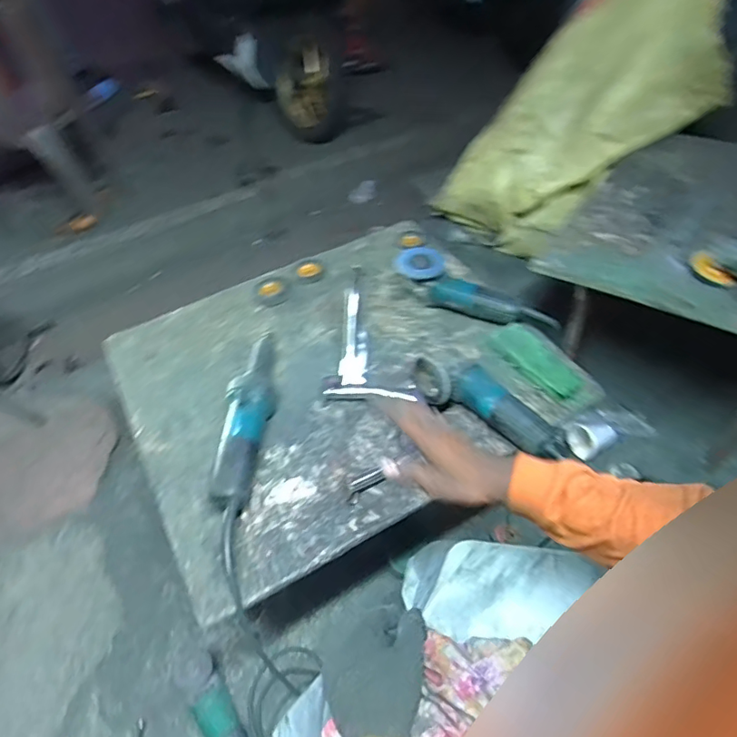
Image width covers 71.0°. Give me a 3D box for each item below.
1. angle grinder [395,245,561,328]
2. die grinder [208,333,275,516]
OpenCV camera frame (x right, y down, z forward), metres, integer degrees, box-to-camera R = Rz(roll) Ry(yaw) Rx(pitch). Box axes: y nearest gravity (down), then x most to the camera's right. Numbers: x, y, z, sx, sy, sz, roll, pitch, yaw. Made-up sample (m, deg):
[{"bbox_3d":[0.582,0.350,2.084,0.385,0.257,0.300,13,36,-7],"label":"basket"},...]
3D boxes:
[{"bbox_3d":[0.215,-0.158,1.039,0.332,0.081,0.094,24,55,21],"label":"angle grinder"},{"bbox_3d":[-0.203,0.080,0.891,0.077,0.077,0.359,-1,50,2],"label":"die grinder"}]

